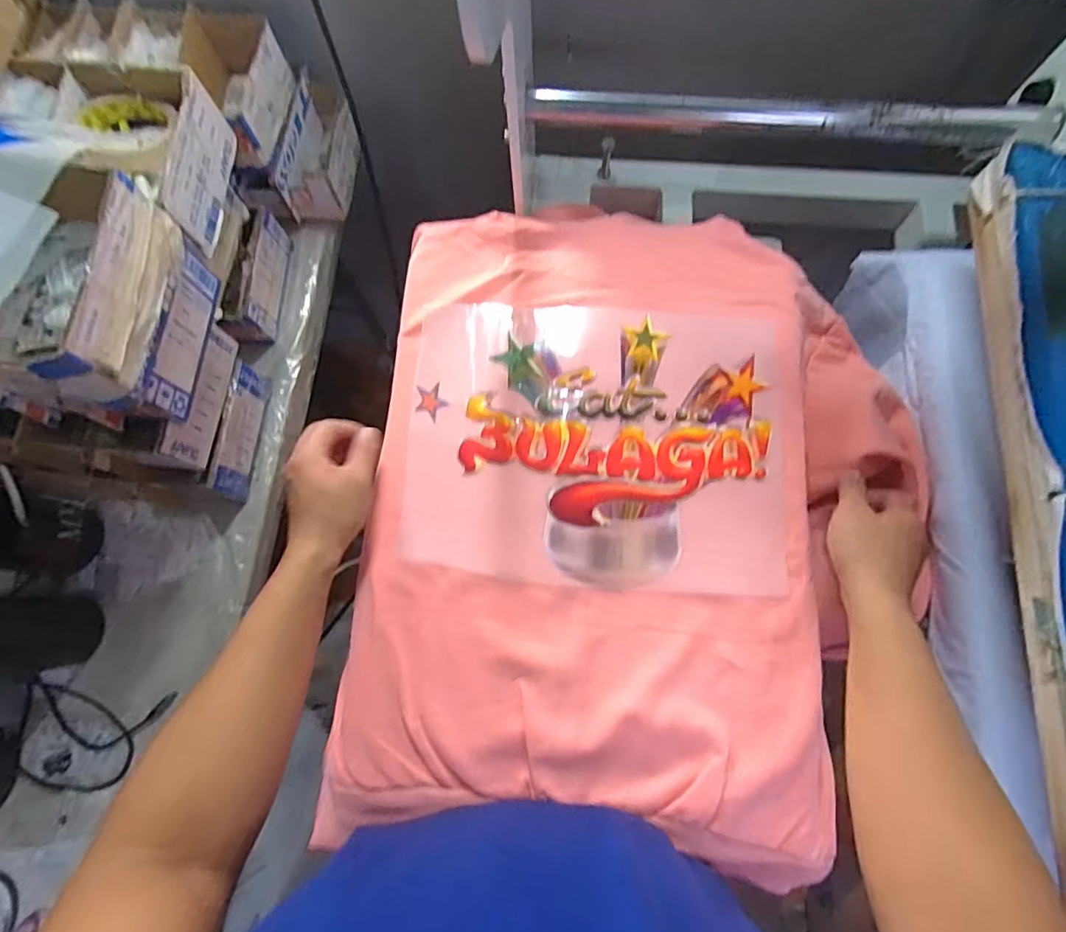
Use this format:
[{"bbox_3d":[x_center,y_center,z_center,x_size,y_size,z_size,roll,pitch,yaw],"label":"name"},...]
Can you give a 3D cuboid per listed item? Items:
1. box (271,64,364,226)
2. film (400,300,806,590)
[{"bbox_3d":[-0.275,-0.429,0.697,0.075,0.074,0.198,5,76,2],"label":"box"},{"bbox_3d":[0.067,-0.026,0.501,0.363,0.006,0.267,6,76,3],"label":"film"}]

